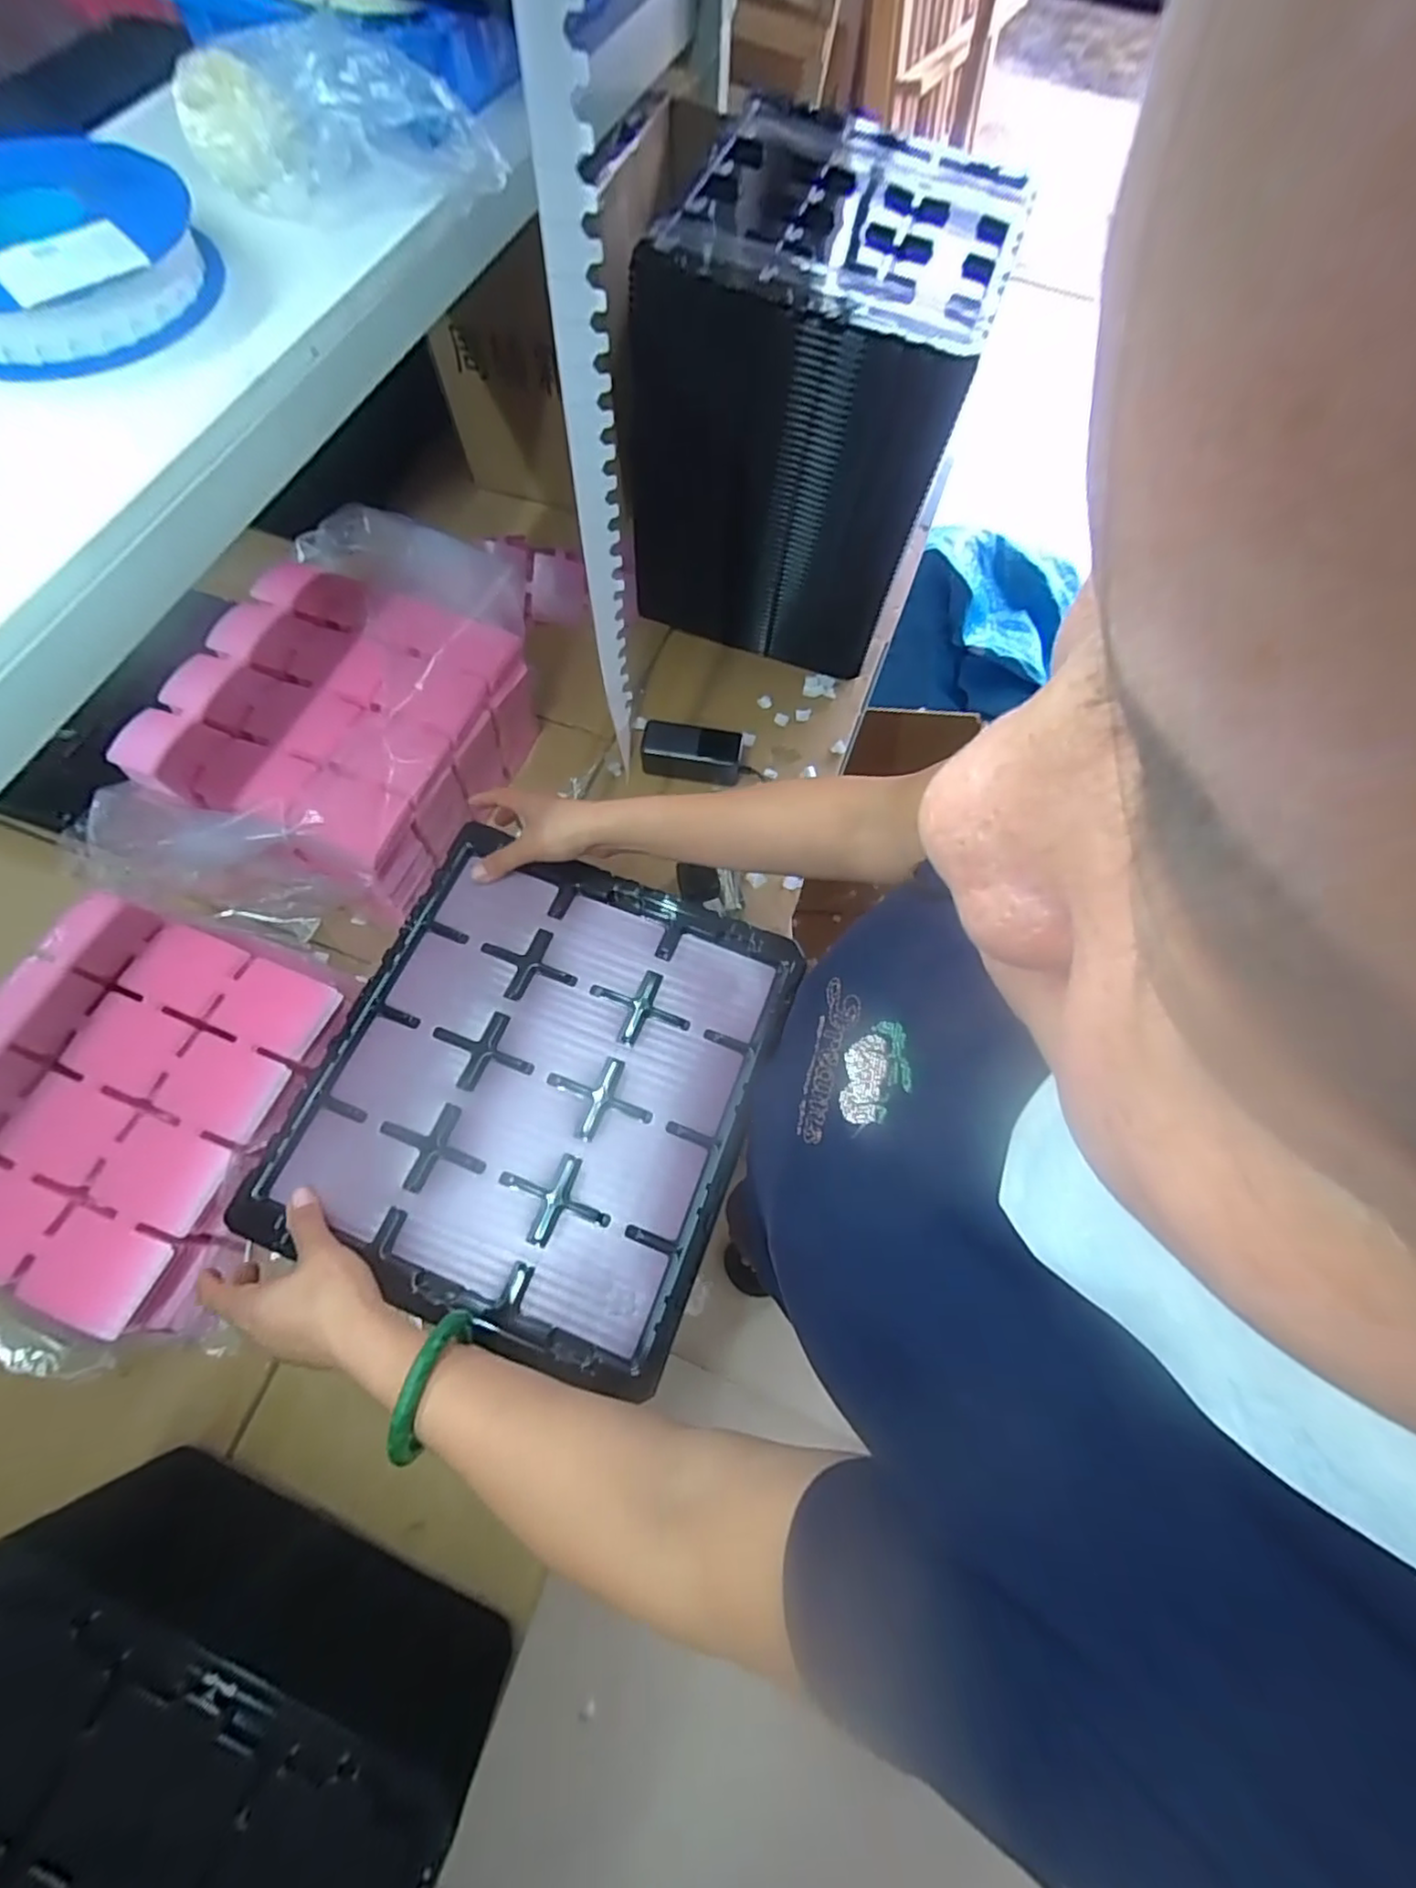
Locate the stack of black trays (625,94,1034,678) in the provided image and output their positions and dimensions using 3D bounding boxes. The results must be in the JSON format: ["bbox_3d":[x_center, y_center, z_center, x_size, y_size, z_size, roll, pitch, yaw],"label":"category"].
[{"bbox_3d":[0.108,-0.626,0.827,0.336,0.412,0.329,10,69,1],"label":"stack of black trays"}]

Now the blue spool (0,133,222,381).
[{"bbox_3d":[-0.439,-0.457,0.439,0.175,0.053,0.171,1,69,-2],"label":"blue spool"}]

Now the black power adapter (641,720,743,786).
[{"bbox_3d":[-0.021,-0.254,0.868,0.130,0.045,0.064,8,69,1],"label":"black power adapter"}]

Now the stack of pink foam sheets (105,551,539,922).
[{"bbox_3d":[-0.401,-0.245,0.744,0.288,0.152,0.346,24,70,7],"label":"stack of pink foam sheets"}]

